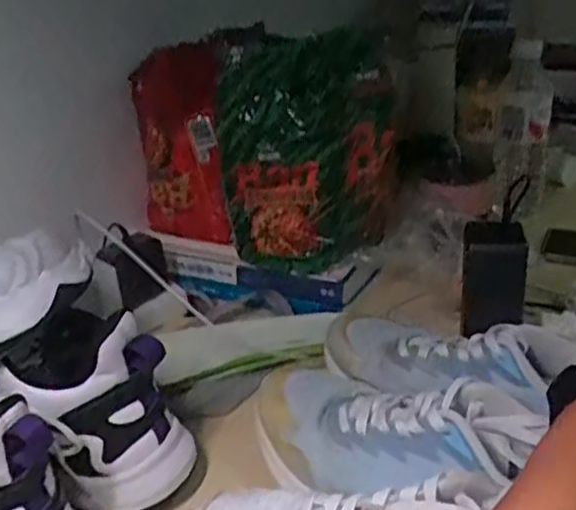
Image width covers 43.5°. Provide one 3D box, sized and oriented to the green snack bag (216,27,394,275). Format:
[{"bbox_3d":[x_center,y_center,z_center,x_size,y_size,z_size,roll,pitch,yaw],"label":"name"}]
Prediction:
[{"bbox_3d":[0.028,-0.103,0.744,0.183,0.215,0.108,-8,26,-9],"label":"green snack bag"}]

